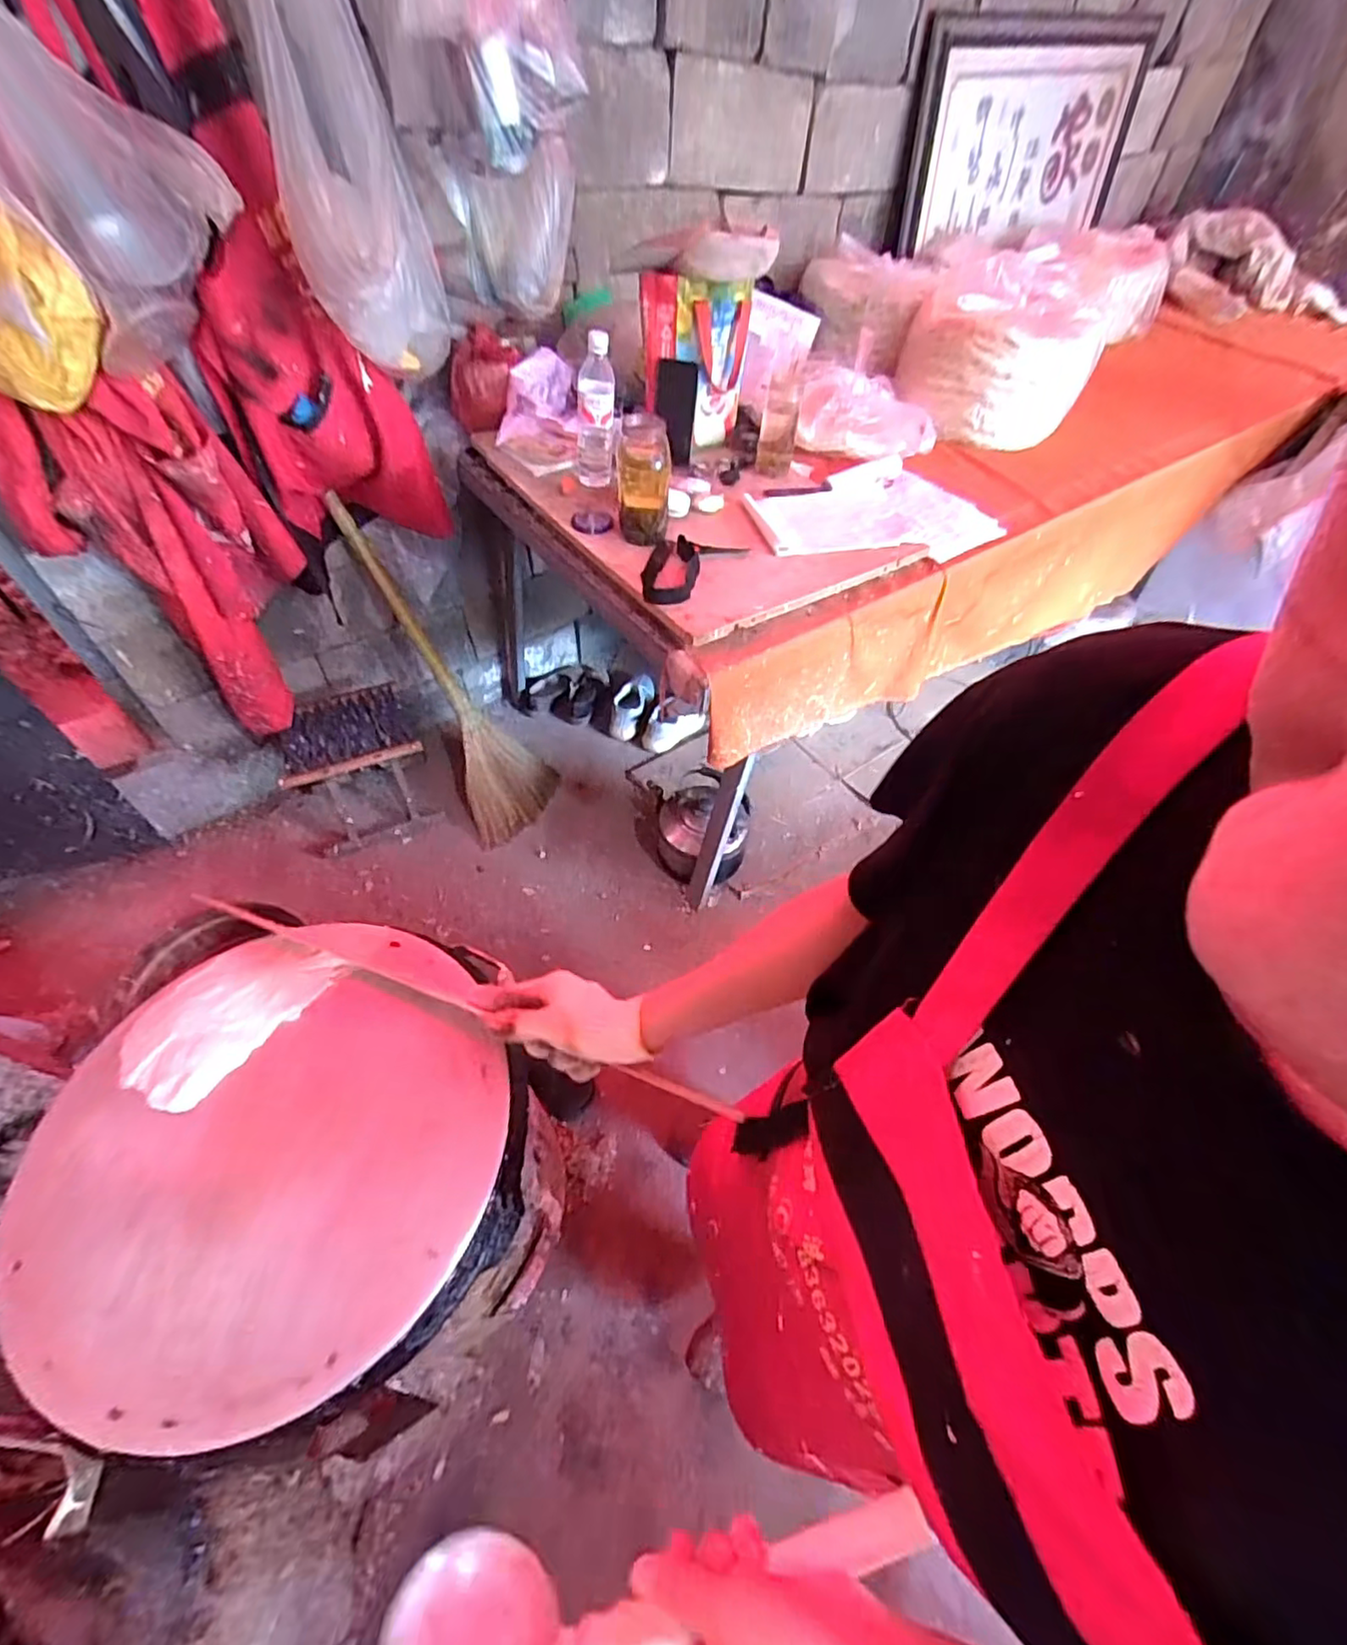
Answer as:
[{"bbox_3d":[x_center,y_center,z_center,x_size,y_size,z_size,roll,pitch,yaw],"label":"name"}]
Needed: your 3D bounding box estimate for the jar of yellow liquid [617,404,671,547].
[{"bbox_3d":[-0.048,-0.551,1.013,0.086,0.166,0.077,1,52,-3],"label":"jar of yellow liquid"}]

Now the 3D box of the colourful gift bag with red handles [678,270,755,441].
[{"bbox_3d":[0.079,-0.880,1.215,0.153,0.257,0.057,-20,56,-18],"label":"colourful gift bag with red handles"}]

